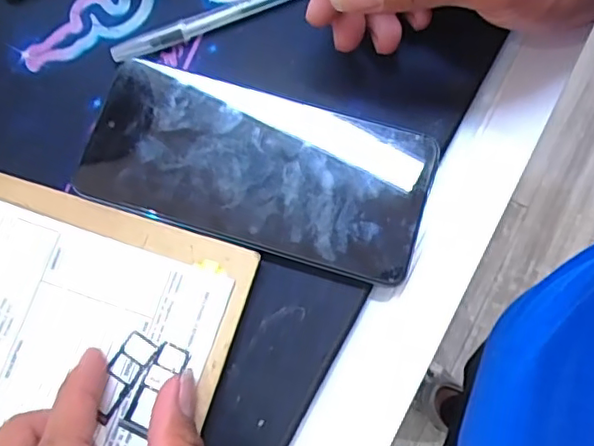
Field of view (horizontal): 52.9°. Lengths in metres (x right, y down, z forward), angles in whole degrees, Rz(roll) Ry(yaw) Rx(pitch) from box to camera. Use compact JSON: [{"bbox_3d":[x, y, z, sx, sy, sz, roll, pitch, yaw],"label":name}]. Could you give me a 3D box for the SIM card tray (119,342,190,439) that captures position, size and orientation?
[{"bbox_3d":[-0.061,0.071,0.257,0.014,0.004,0.040,26,78,8],"label":"SIM card tray"}]

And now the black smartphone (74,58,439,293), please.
[{"bbox_3d":[-0.018,-0.026,0.282,0.157,0.010,0.075,16,76,6],"label":"black smartphone"}]

